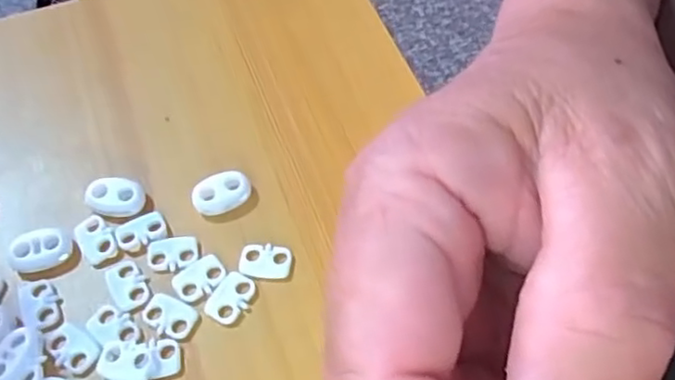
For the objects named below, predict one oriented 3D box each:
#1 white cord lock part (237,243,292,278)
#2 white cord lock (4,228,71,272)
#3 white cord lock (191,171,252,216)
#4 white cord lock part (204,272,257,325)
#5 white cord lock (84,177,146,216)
[{"bbox_3d":[-0.026,0.025,0.231,0.019,0.004,0.013,0,58,1],"label":"white cord lock part"},{"bbox_3d":[-0.108,0.022,0.233,0.021,0.007,0.013,-25,61,-14],"label":"white cord lock"},{"bbox_3d":[-0.044,0.002,0.245,0.022,0.009,0.013,-19,59,-11],"label":"white cord lock"},{"bbox_3d":[-0.037,0.037,0.224,0.013,0.004,0.019,27,62,17],"label":"white cord lock part"},{"bbox_3d":[-0.084,0.002,0.244,0.021,0.005,0.013,2,58,2],"label":"white cord lock"}]

